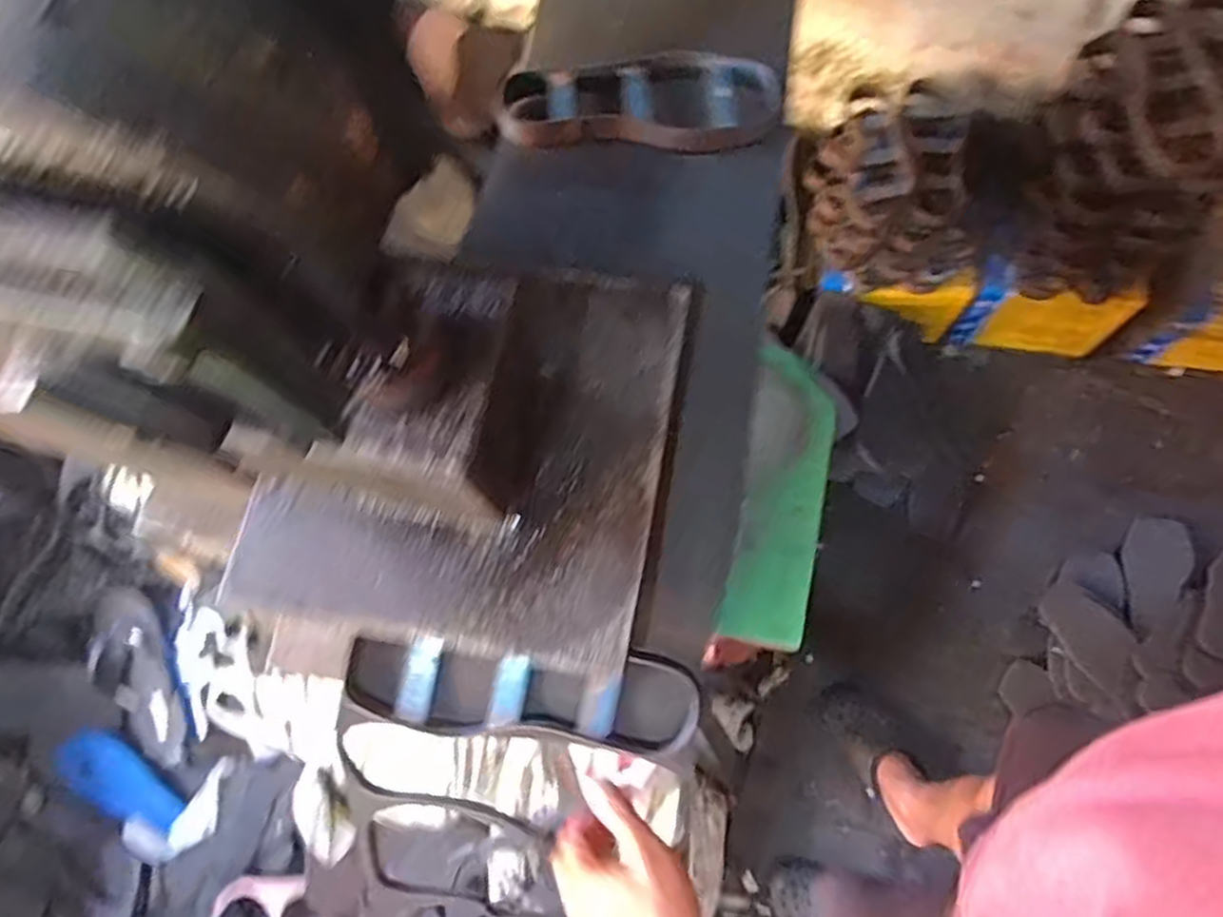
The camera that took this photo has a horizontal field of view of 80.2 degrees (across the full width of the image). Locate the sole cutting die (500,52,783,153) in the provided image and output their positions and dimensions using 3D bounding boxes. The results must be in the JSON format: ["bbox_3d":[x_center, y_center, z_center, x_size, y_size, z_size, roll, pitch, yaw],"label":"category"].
[{"bbox_3d":[0.031,-0.359,0.727,0.272,0.034,0.110,2,72,7],"label":"sole cutting die"}]

